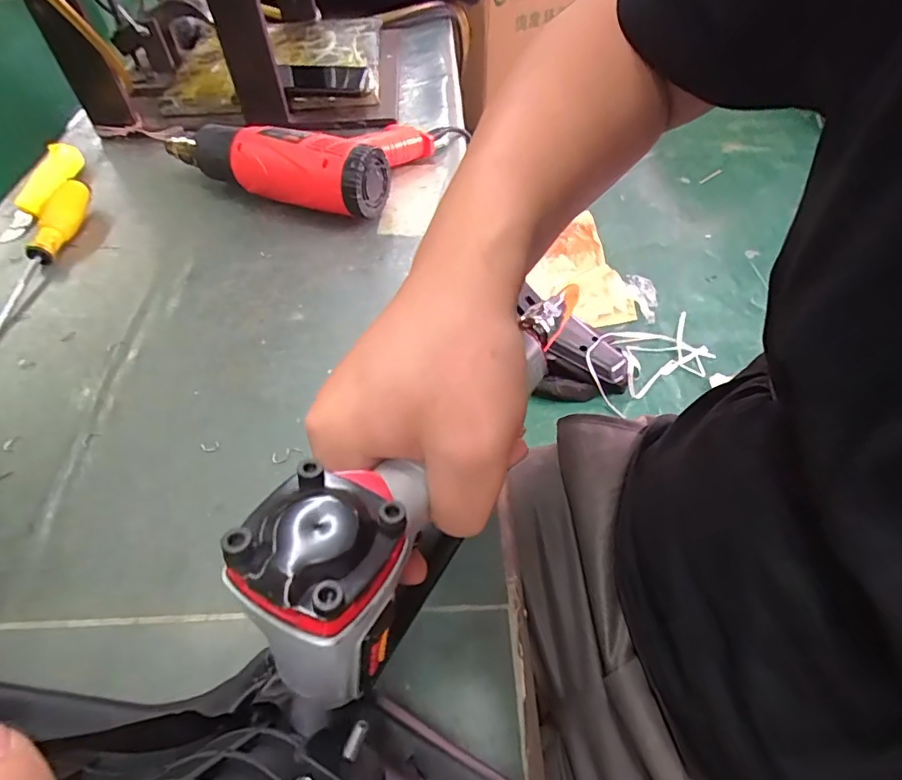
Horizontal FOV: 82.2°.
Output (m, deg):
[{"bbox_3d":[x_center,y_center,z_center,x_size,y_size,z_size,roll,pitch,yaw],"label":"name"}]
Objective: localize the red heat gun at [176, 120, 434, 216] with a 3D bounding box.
[{"bbox_3d":[-0.167,-0.277,0.579,0.273,0.075,0.175,17,53,14],"label":"red heat gun"}]

